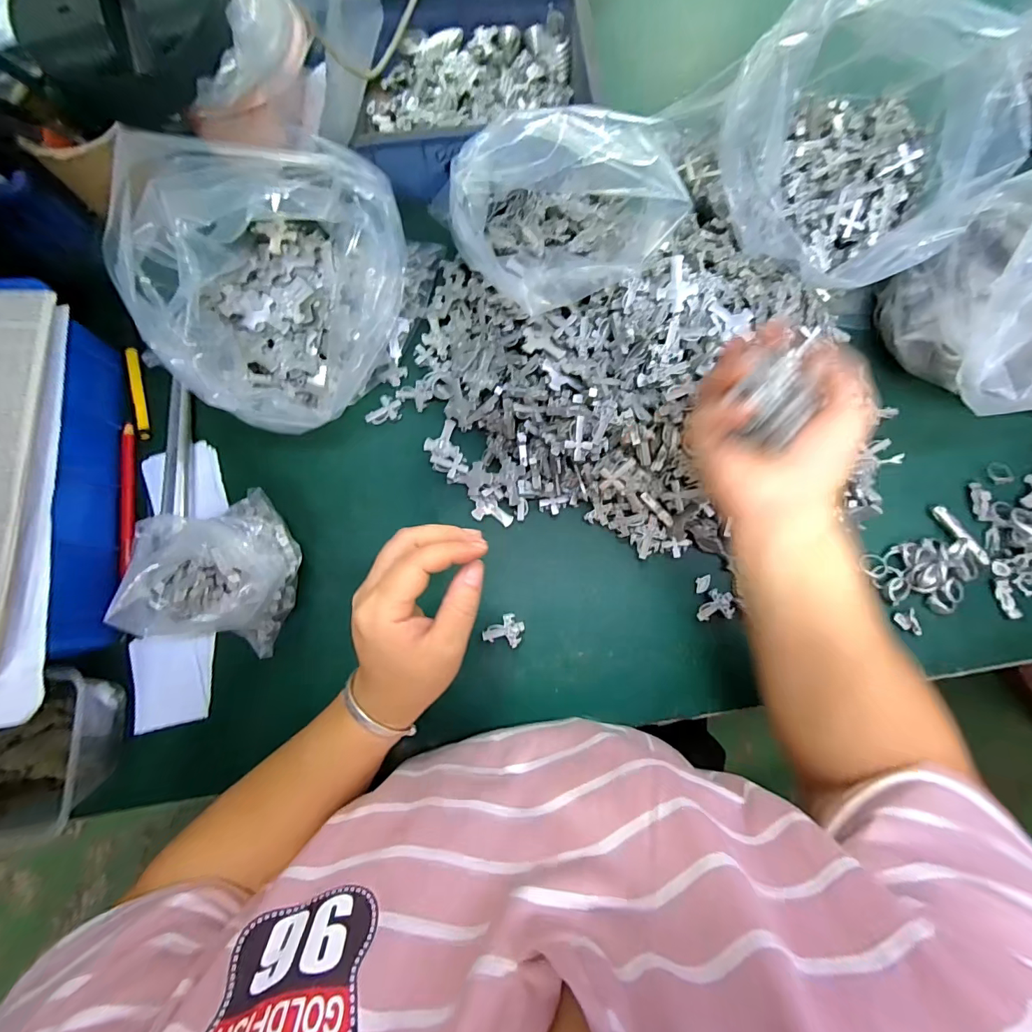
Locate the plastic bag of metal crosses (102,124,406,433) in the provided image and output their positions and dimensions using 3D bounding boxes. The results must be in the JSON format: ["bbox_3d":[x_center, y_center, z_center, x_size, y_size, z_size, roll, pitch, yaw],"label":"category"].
[{"bbox_3d":[-0.194,-0.178,0.348,0.155,0.128,0.190,36,81,7],"label":"plastic bag of metal crosses"}]

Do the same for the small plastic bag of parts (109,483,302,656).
[{"bbox_3d":[-0.225,0.040,0.344,0.101,0.076,0.123,19,78,3],"label":"small plastic bag of parts"}]

